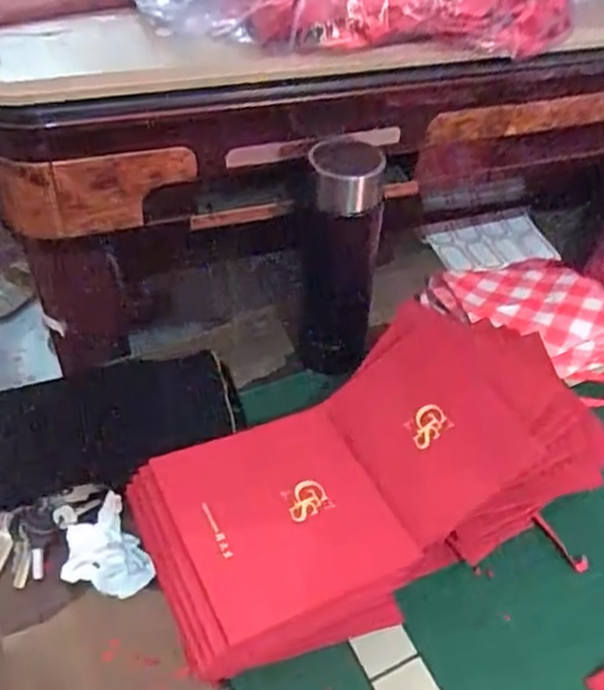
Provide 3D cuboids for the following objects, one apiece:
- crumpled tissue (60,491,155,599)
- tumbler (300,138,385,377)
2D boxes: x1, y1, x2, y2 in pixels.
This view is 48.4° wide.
[{"bbox_3d":[-0.144,0.151,0.485,0.056,0.025,0.066,-27,56,-27],"label":"crumpled tissue"},{"bbox_3d":[0.033,-0.071,0.580,0.065,0.205,0.076,3,48,-3],"label":"tumbler"}]

